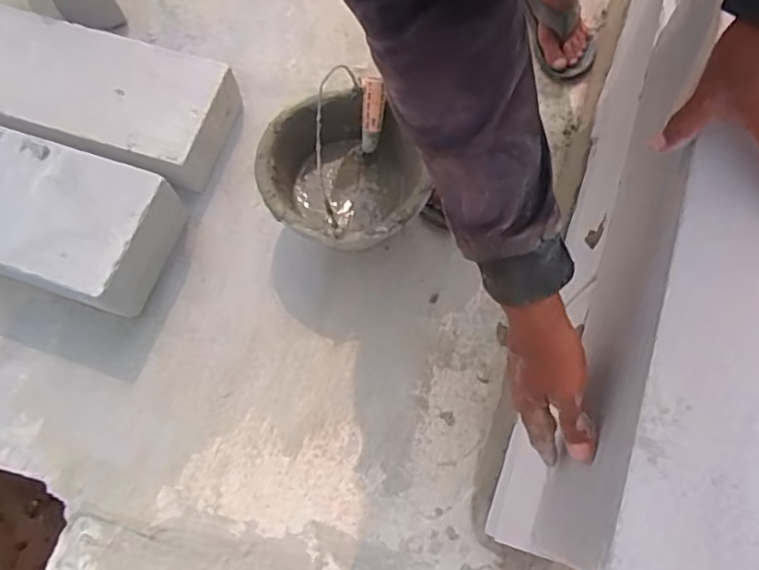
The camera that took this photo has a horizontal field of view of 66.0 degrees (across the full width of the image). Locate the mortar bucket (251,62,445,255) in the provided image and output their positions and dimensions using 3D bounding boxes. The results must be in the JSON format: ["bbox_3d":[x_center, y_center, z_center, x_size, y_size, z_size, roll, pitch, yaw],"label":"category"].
[{"bbox_3d":[-0.049,-0.150,0.897,0.233,0.173,0.238,-1,71,2],"label":"mortar bucket"}]

